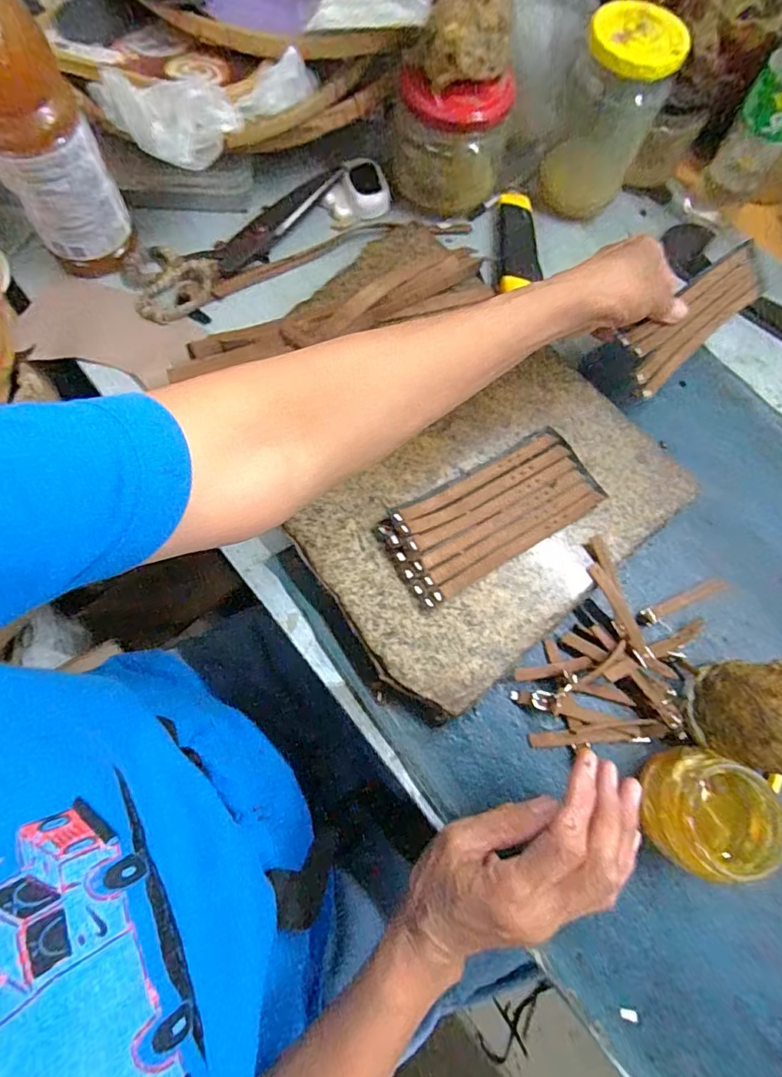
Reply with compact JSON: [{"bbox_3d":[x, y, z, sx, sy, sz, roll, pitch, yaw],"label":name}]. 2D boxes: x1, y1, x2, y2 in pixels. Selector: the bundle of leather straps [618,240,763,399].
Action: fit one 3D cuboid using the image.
[{"bbox_3d":[0.229,-0.165,0.379,0.134,0.023,0.045,-41,105,-2],"label":"bundle of leather straps"}]

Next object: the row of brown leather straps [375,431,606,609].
[{"bbox_3d":[0.070,-0.017,0.350,0.147,0.016,0.066,-28,74,-10],"label":"row of brown leather straps"}]

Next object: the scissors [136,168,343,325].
[{"bbox_3d":[-0.142,-0.273,0.455,0.072,0.021,0.220,39,74,11],"label":"scissors"}]

